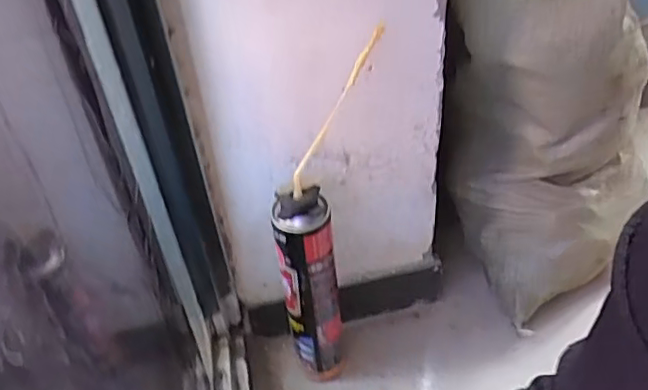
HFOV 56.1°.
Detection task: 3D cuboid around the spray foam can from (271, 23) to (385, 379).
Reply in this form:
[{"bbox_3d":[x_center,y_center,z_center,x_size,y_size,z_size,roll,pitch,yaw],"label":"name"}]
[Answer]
[{"bbox_3d":[0.006,0.045,0.700,0.066,0.426,0.148,21,49,26],"label":"spray foam can"}]

